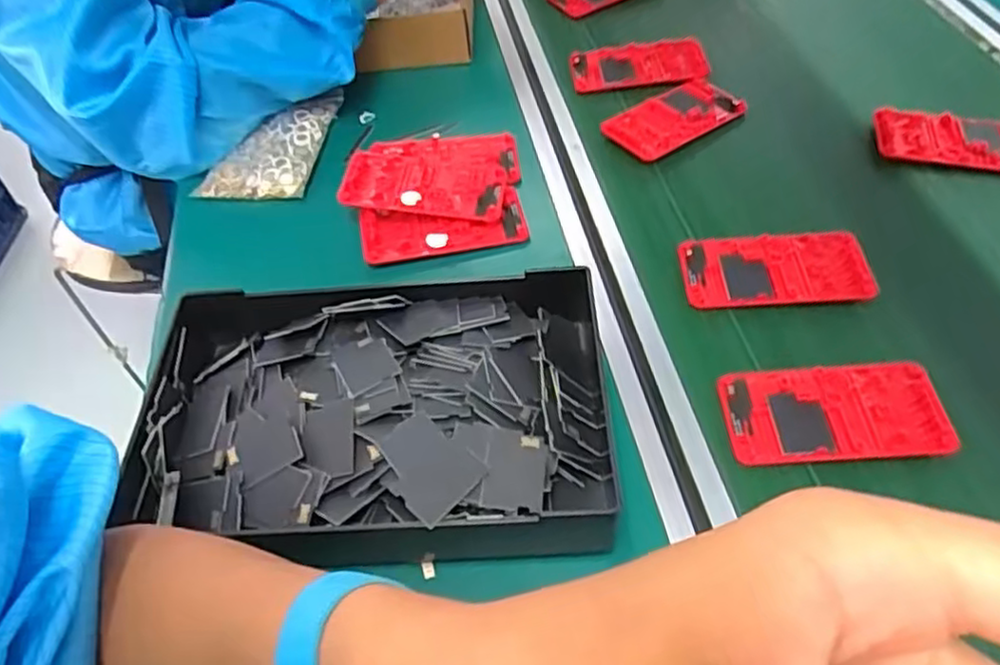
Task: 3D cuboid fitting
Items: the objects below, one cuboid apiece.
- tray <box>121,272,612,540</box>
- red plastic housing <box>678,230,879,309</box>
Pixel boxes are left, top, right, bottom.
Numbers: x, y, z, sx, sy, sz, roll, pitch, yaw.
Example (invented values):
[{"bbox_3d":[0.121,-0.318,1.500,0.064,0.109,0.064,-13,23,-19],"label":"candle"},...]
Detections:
[{"bbox_3d":[-0.068,0.043,0.405,0.262,0.055,0.164,-2,51,1],"label":"tray"},{"bbox_3d":[0.189,-0.045,0.487,0.123,0.009,0.063,-3,51,2],"label":"red plastic housing"}]

